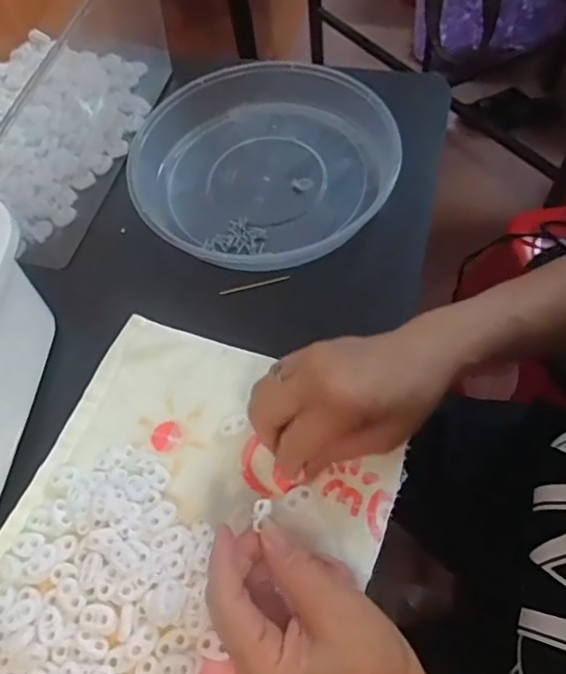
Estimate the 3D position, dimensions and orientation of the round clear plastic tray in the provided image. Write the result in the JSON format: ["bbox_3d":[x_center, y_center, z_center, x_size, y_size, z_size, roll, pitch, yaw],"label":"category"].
[{"bbox_3d":[-0.017,-0.160,0.509,0.224,0.048,0.213,-3,62,5],"label":"round clear plastic tray"}]

